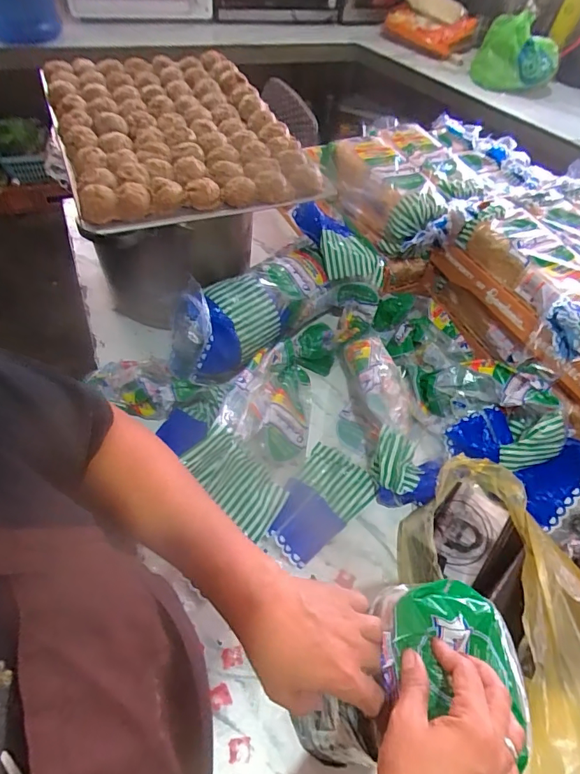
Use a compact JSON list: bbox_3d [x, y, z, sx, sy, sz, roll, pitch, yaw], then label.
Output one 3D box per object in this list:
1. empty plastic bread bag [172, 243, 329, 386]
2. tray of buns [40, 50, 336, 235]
[{"bbox_3d":[-0.053,-0.135,0.731,0.324,0.103,0.127,-35,66,-27],"label":"empty plastic bread bag"},{"bbox_3d":[-0.180,-0.406,0.665,0.312,0.036,0.492,-16,58,-17],"label":"tray of buns"}]

